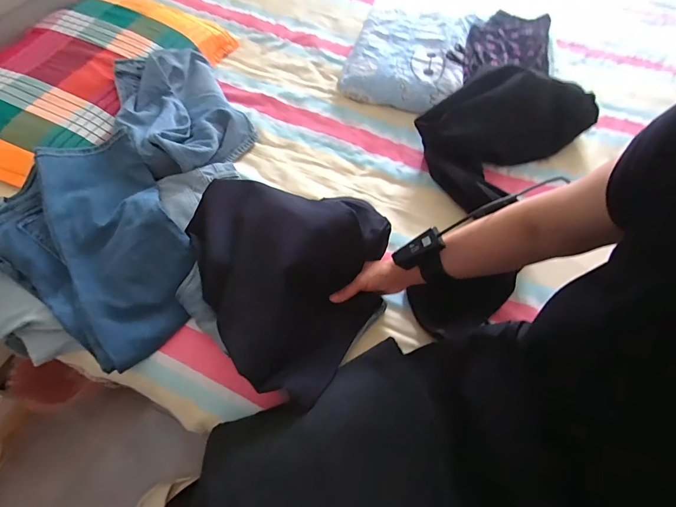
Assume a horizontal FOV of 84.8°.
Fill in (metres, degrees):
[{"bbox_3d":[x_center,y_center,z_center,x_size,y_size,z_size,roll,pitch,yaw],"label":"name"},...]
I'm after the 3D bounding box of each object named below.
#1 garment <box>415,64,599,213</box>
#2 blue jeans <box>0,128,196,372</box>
[{"bbox_3d":[0.346,-0.258,0.768,0.363,0.144,0.210,-32,64,-19],"label":"garment"},{"bbox_3d":[-0.388,-0.041,0.619,0.408,0.068,0.294,31,63,17],"label":"blue jeans"}]

